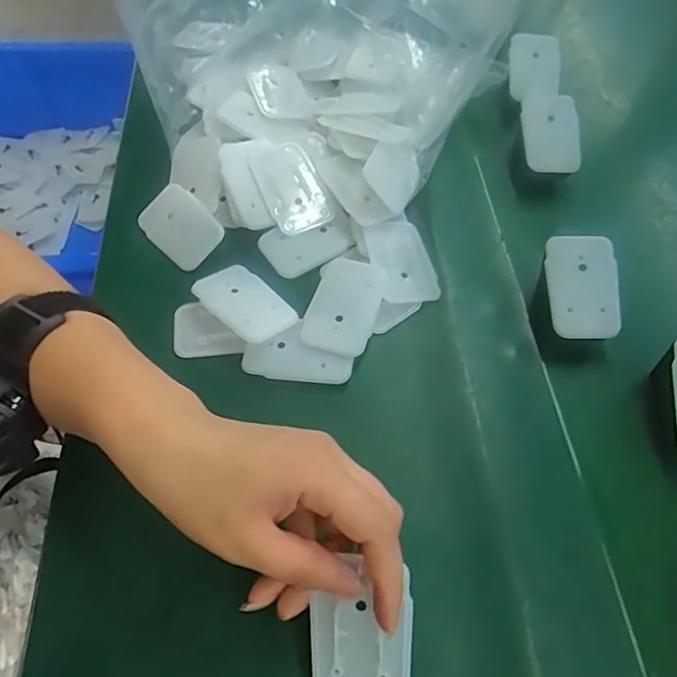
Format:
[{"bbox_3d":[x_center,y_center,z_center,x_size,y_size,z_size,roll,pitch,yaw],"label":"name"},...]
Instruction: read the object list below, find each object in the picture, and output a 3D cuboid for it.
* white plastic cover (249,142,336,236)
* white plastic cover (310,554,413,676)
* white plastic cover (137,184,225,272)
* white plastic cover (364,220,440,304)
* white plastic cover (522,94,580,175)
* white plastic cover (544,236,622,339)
[{"bbox_3d":[-0.036,-0.113,0.396,0.043,0.006,0.071,-25,85,-10],"label":"white plastic cover"},{"bbox_3d":[0.009,0.133,0.237,0.045,0.005,0.068,1,86,13],"label":"white plastic cover"},{"bbox_3d":[-0.117,-0.083,0.394,0.068,0.007,0.044,41,89,19],"label":"white plastic cover"},{"bbox_3d":[0.043,-0.054,0.370,0.041,0.006,0.065,-9,65,-17],"label":"white plastic cover"},{"bbox_3d":[0.169,-0.162,0.423,0.040,0.060,0.007,-1,25,35],"label":"white plastic cover"},{"bbox_3d":[0.155,-0.033,0.337,0.040,0.007,0.065,-4,84,15],"label":"white plastic cover"}]

